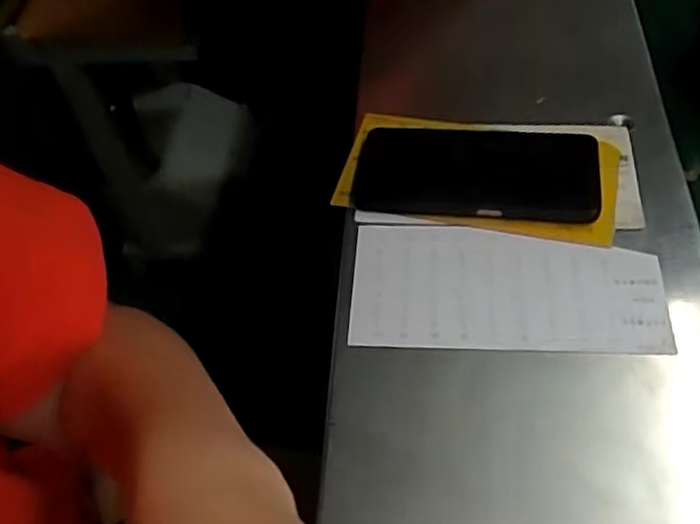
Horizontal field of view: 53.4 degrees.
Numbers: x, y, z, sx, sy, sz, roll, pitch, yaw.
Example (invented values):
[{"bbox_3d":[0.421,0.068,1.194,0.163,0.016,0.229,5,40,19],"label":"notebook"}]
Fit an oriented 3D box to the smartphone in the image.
[{"bbox_3d":[0.089,-0.067,0.509,0.170,0.012,0.088,3,56,13],"label":"smartphone"}]

